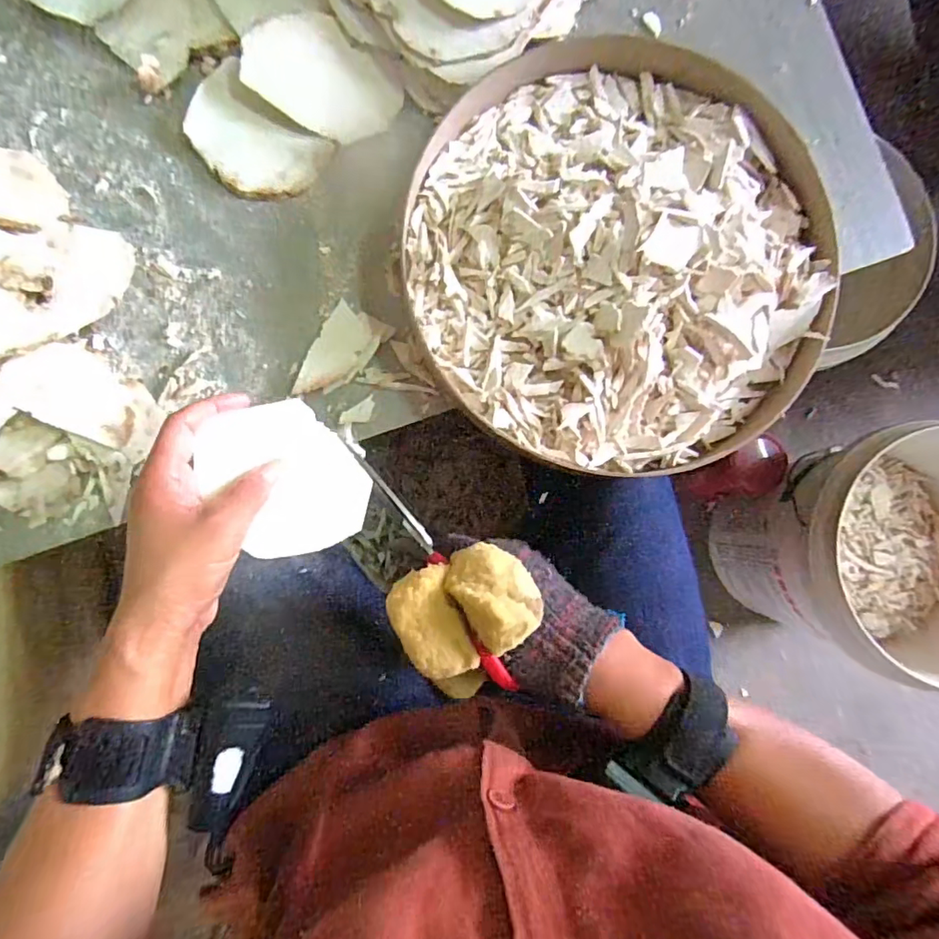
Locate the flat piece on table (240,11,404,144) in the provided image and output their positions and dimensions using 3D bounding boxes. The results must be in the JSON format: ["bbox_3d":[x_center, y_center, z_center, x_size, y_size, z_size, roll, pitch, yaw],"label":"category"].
[{"bbox_3d":[-0.106,-0.284,0.391,0.103,0.008,0.071,31,93,-15],"label":"flat piece on table"}]

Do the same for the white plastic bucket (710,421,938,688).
[{"bbox_3d":[0.546,0.105,0.717,0.311,0.307,0.290,0,85,0],"label":"white plastic bucket"}]

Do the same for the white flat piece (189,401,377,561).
[{"bbox_3d":[-0.112,0.006,0.330,0.080,0.007,0.098,-35,94,-20],"label":"white flat piece"}]

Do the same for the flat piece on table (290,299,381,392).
[{"bbox_3d":[-0.094,-0.082,0.385,0.039,0.007,0.071,27,85,3],"label":"flat piece on table"}]

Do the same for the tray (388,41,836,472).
[{"bbox_3d":[0.107,-0.153,0.379,0.296,0.052,0.295,0,85,0],"label":"tray"}]

